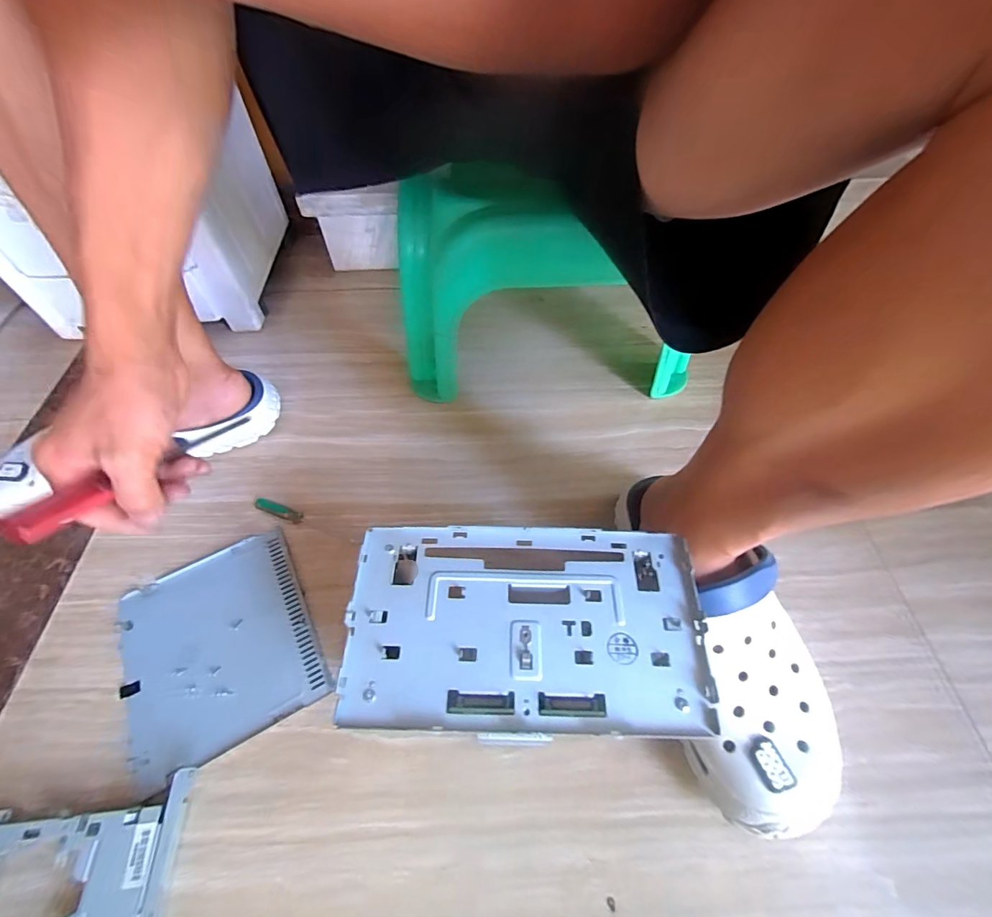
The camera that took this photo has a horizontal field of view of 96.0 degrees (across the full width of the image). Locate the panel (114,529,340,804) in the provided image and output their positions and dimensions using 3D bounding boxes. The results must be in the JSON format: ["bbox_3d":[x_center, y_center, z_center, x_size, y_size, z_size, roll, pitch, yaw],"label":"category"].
[{"bbox_3d":[-0.252,0.166,0.406,0.154,0.009,0.181,-25,59,-16],"label":"panel"}]

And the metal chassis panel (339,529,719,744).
[{"bbox_3d":[0.016,0.093,0.257,0.198,0.009,0.111,1,55,1],"label":"metal chassis panel"}]

